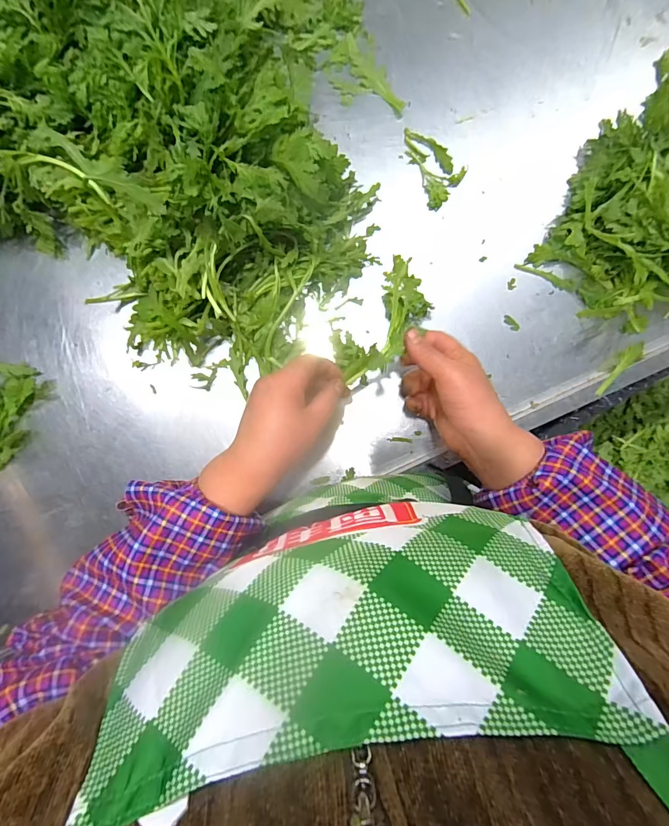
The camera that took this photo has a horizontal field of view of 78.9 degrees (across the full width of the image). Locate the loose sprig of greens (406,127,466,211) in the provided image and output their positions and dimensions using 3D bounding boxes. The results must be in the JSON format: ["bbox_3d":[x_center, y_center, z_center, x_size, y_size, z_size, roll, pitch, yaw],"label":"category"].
[{"bbox_3d":[0.102,-0.276,0.454,0.052,0.010,0.086,-44,90,1],"label":"loose sprig of greens"}]

